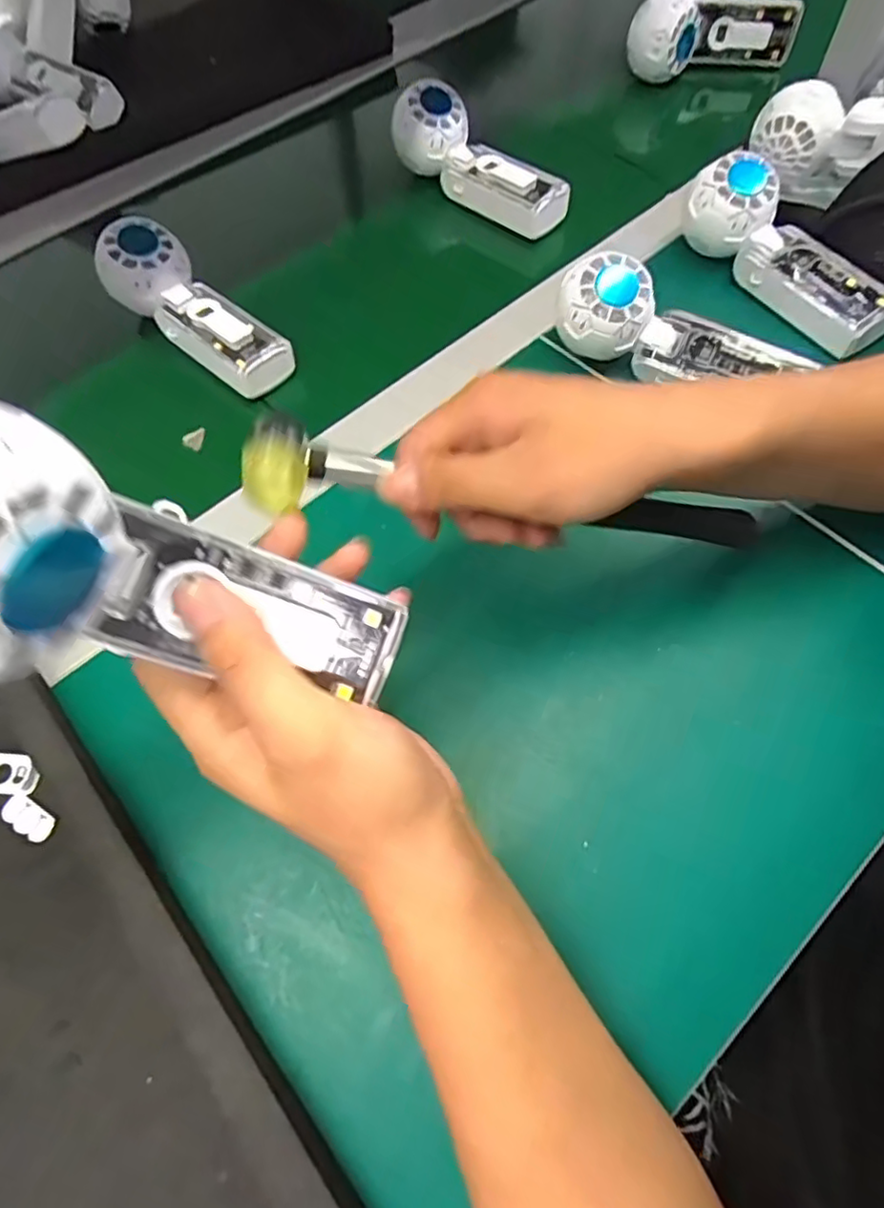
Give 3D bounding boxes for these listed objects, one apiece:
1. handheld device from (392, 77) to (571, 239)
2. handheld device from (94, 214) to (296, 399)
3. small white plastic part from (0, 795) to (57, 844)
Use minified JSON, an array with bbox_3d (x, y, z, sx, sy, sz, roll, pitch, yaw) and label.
[{"bbox_3d":[0.032,-0.369,0.517,0.160,0.057,0.045,36,71,19],"label":"handheld device"},{"bbox_3d":[-0.178,-0.210,0.457,0.150,0.071,0.056,35,70,19],"label":"handheld device"},{"bbox_3d":[-0.203,0.104,0.303,0.029,0.004,0.014,30,66,13],"label":"small white plastic part"}]

